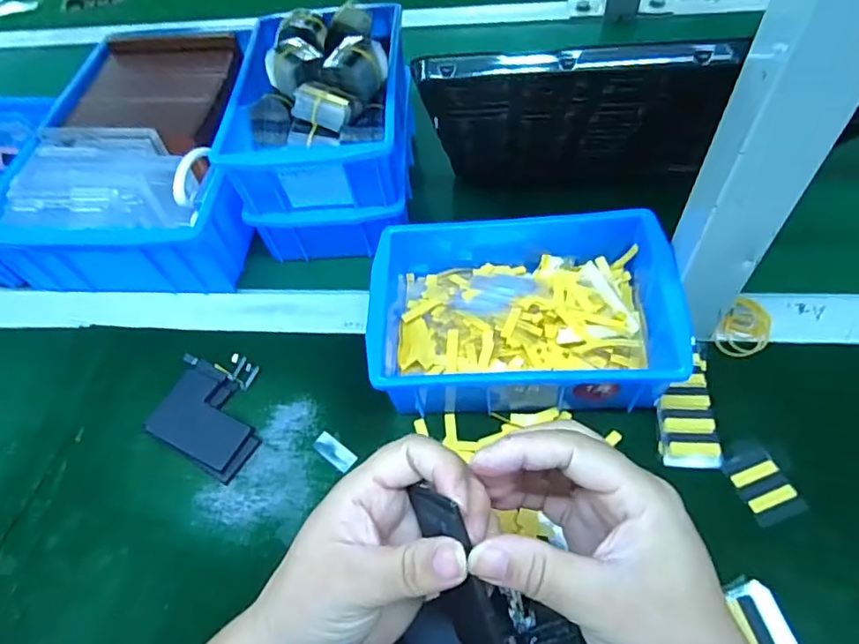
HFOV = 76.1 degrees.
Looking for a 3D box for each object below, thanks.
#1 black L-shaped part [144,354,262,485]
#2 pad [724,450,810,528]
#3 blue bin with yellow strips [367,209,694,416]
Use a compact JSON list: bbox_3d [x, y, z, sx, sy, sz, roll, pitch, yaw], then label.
[{"bbox_3d":[-0.156,0.065,0.402,0.083,0.007,0.078,21,62,19],"label":"black L-shaped part"},{"bbox_3d":[0.208,0.103,0.342,0.033,0.005,0.041,-19,57,-5],"label":"pad"},{"bbox_3d":[0.064,-0.008,0.399,0.200,0.076,0.150,-1,57,6],"label":"blue bin with yellow strips"}]

